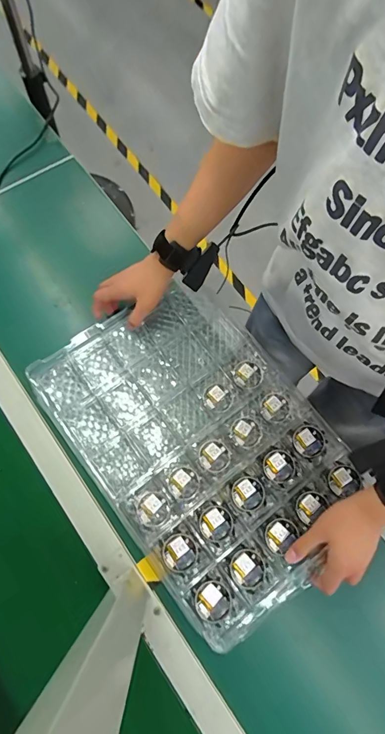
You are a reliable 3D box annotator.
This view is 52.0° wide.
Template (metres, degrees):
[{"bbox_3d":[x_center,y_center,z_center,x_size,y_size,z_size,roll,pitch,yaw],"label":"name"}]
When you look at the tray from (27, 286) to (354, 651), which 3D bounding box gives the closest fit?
[{"bbox_3d":[0.012,0.095,0.561,0.302,0.035,0.431,-36,75,-13],"label":"tray"}]

